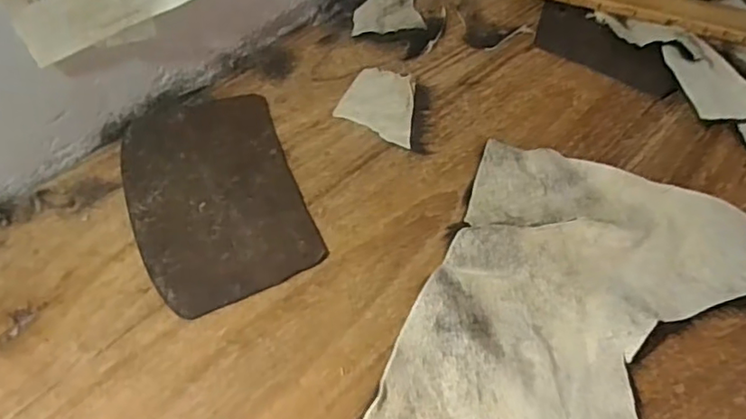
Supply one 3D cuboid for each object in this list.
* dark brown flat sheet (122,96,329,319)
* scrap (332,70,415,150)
[{"bbox_3d":[-0.129,-0.016,0.480,0.128,0.007,0.208,-18,55,-12],"label":"dark brown flat sheet"},{"bbox_3d":[0.010,-0.097,0.537,0.079,0.011,0.073,22,57,17],"label":"scrap"}]

